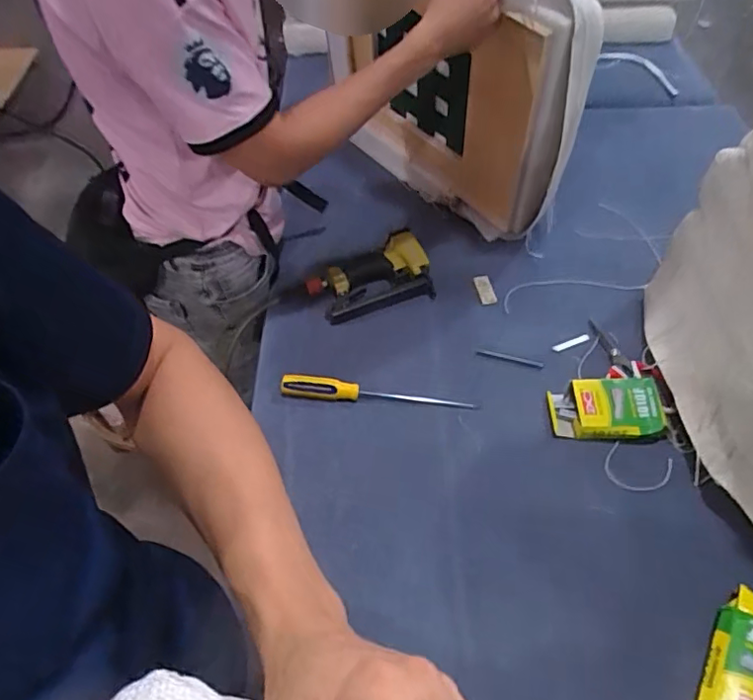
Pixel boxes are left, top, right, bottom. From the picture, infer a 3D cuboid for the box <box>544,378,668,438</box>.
[{"bbox_3d":[0.313,0.078,0.777,0.139,0.032,0.081,4,53,6],"label":"box"}]

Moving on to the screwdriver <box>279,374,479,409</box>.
[{"bbox_3d":[0.000,0.064,0.818,0.279,0.024,0.029,5,53,6],"label":"screwdriver"}]

